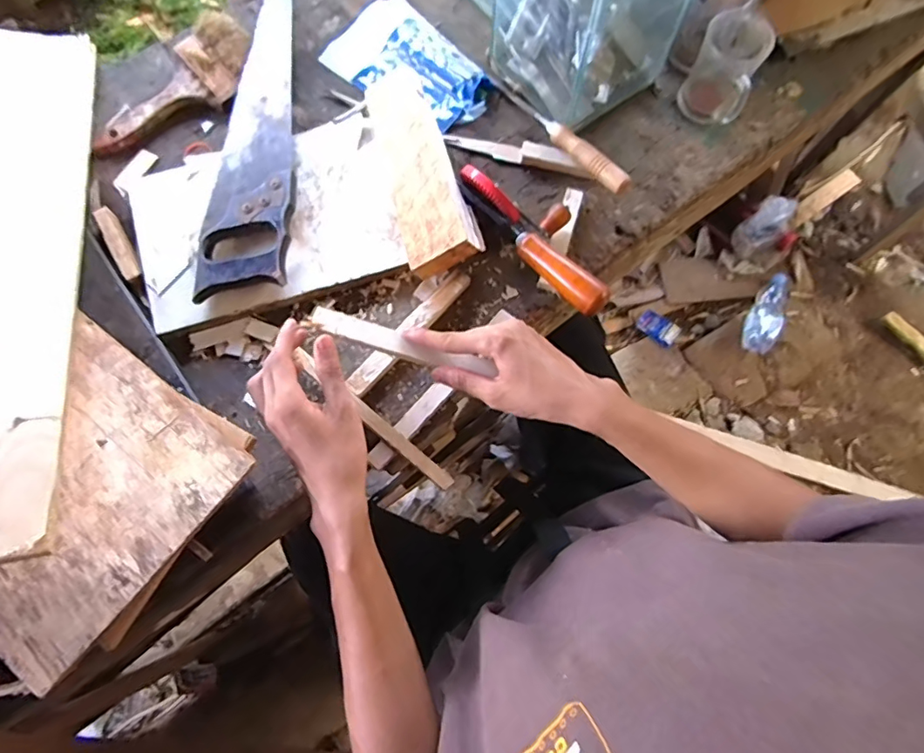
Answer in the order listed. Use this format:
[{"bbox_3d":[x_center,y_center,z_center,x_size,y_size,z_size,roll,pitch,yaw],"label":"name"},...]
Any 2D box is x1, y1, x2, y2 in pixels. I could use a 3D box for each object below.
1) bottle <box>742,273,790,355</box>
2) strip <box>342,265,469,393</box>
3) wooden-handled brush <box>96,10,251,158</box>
[{"bbox_3d":[0.789,-0.168,1.310,0.086,0.071,0.241,35,64,7],"label":"bottle"},{"bbox_3d":[-0.052,-0.048,0.526,0.024,0.011,0.167,42,77,9],"label":"strip"},{"bbox_3d":[-0.322,-0.333,0.599,0.092,0.022,0.225,30,76,6],"label":"wooden-handled brush"}]

